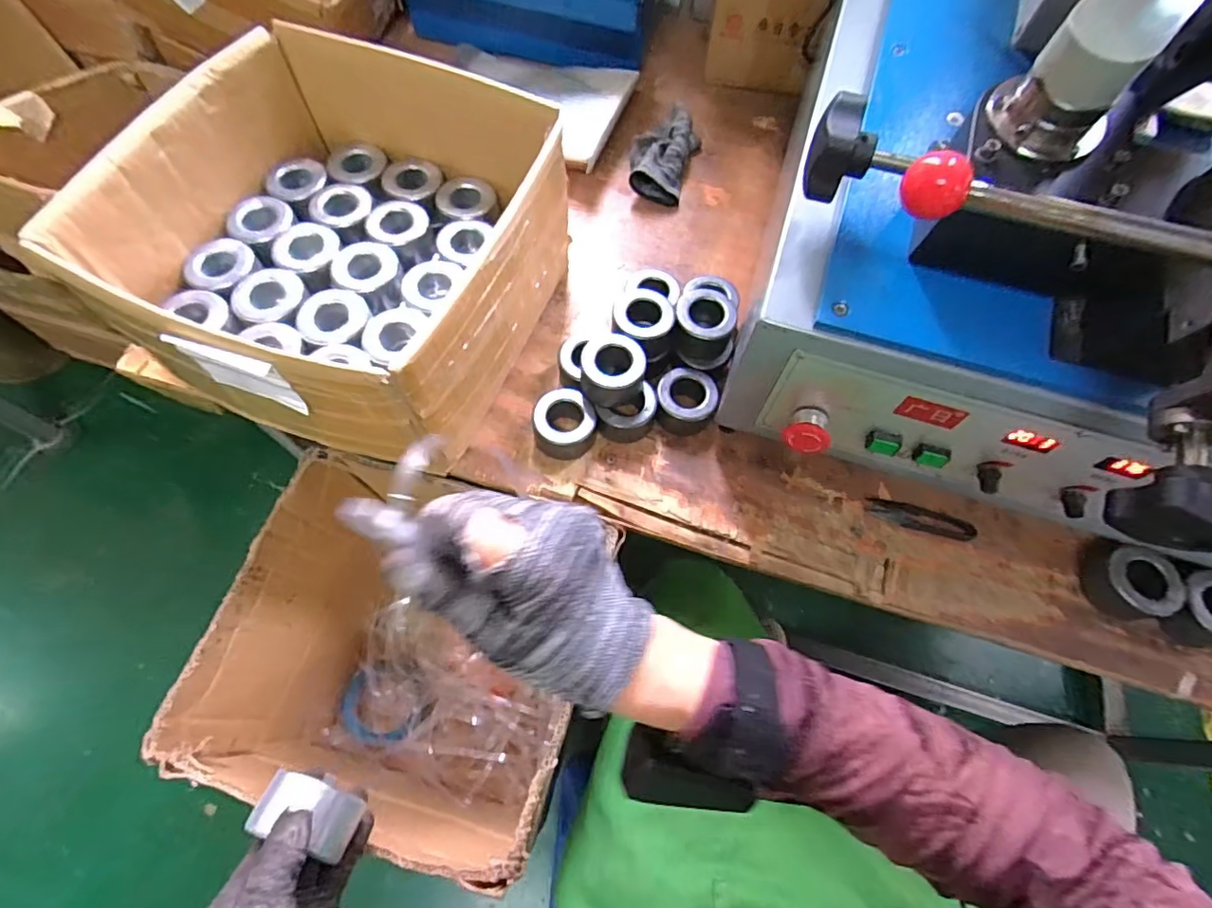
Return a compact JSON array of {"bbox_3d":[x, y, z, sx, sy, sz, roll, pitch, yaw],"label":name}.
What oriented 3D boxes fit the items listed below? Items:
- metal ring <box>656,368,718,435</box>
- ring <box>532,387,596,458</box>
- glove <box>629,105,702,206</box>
[{"bbox_3d":[0.081,-0.053,0.559,0.058,0.039,0.059,1,65,-1],"label":"metal ring"},{"bbox_3d":[-0.040,-0.030,0.544,0.060,0.037,0.058,1,65,-1],"label":"ring"},{"bbox_3d":[0.073,-0.392,0.711,0.081,0.041,0.132,18,66,7],"label":"glove"}]

